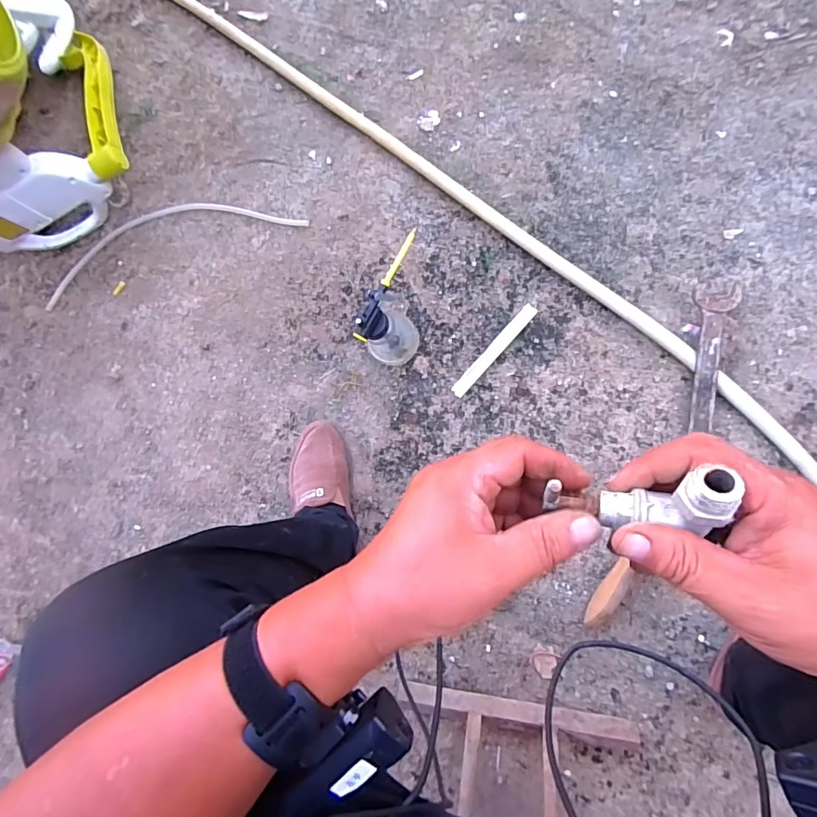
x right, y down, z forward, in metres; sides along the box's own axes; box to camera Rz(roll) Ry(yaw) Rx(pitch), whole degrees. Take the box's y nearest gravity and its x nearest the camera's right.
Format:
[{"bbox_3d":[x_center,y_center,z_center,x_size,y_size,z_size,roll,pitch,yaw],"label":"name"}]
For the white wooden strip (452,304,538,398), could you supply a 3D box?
[{"bbox_3d":[0.130,-0.088,0.742,0.023,0.006,0.173,43,96,13],"label":"white wooden strip"}]

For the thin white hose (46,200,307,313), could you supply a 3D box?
[{"bbox_3d":[-0.443,-0.314,0.895,0.564,0.011,0.119,-16,81,4],"label":"thin white hose"}]

